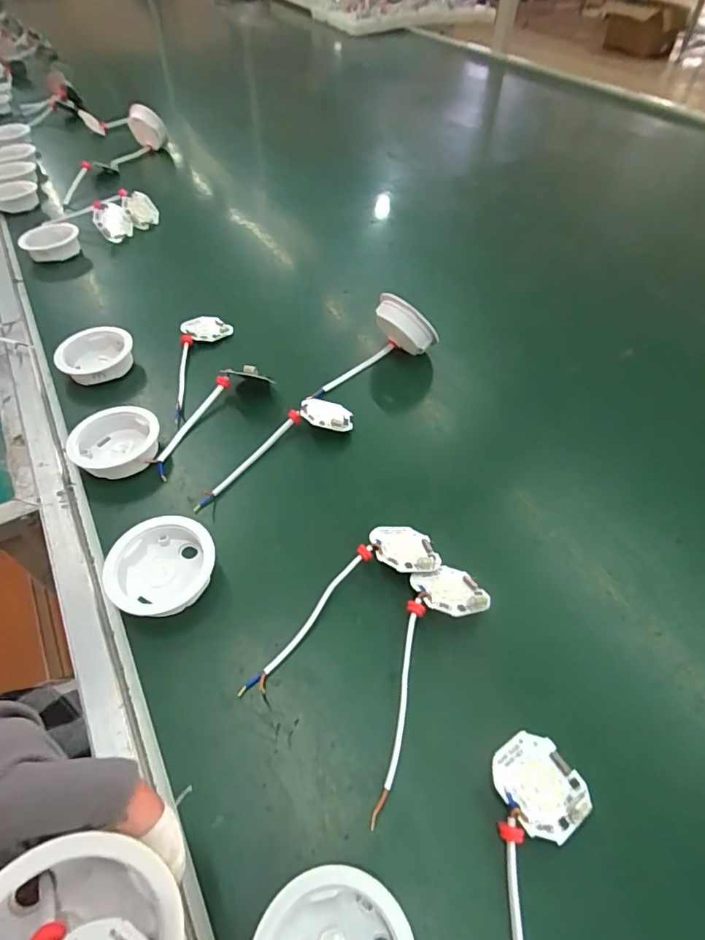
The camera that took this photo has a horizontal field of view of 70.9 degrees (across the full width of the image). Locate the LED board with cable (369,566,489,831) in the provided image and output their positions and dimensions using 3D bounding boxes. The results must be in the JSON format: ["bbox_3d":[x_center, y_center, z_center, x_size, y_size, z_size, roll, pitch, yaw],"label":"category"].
[{"bbox_3d":[0.049,0.126,0.304,0.049,0.025,0.158,13,52,10],"label":"LED board with cable"}]

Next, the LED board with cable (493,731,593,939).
[{"bbox_3d":[0.099,0.216,0.235,0.049,0.017,0.160,2,51,1],"label":"LED board with cable"}]

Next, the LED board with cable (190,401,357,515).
[{"bbox_3d":[-0.070,-0.023,0.432,0.161,0.021,0.048,-28,57,-22],"label":"LED board with cable"}]

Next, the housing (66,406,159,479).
[{"bbox_3d":[-0.201,-0.022,0.422,0.072,0.023,0.065,-18,53,-15],"label":"housing"}]

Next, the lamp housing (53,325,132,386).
[{"bbox_3d":[-0.258,-0.113,0.497,0.072,0.025,0.067,-11,52,-10],"label":"lamp housing"}]

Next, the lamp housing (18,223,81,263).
[{"bbox_3d":[-0.398,-0.306,0.658,0.067,0.025,0.073,-14,52,-12],"label":"lamp housing"}]

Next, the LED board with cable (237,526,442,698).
[{"bbox_3d":[-0.010,0.084,0.340,0.162,0.023,0.049,-28,56,-22],"label":"LED board with cable"}]

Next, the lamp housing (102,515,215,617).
[{"bbox_3d":[-0.135,0.069,0.347,0.067,0.025,0.070,1,51,-1],"label":"lamp housing"}]

